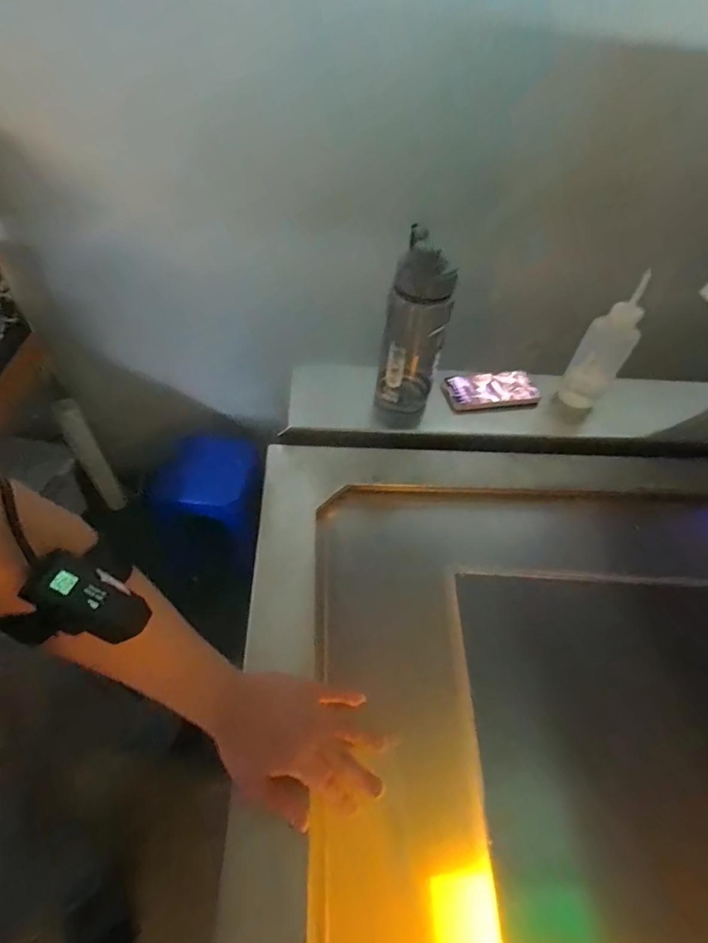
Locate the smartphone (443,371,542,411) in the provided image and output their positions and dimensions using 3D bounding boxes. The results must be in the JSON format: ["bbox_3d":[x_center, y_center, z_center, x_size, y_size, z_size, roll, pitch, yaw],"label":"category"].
[{"bbox_3d":[0.241,-0.143,0.765,0.167,0.013,0.077,-8,58,-12],"label":"smartphone"}]

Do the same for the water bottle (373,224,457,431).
[{"bbox_3d":[0.089,-0.195,0.654,0.095,0.254,0.087,12,50,4],"label":"water bottle"}]

